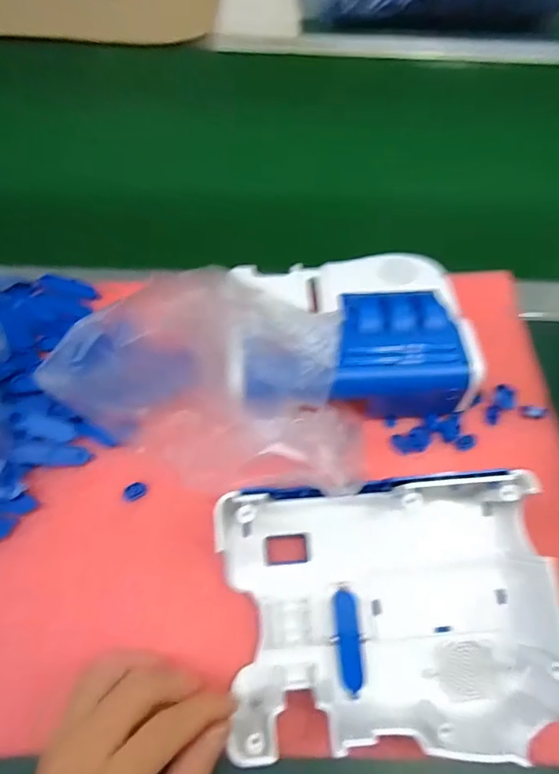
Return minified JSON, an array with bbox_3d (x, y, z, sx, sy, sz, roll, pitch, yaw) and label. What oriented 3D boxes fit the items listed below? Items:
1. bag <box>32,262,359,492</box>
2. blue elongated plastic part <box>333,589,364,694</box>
[{"bbox_3d":[-0.044,0.002,0.329,0.202,0.094,0.116,13,61,6],"label":"bag"},{"bbox_3d":[0.041,0.147,0.288,0.014,0.008,0.051,-5,61,-4],"label":"blue elongated plastic part"}]

